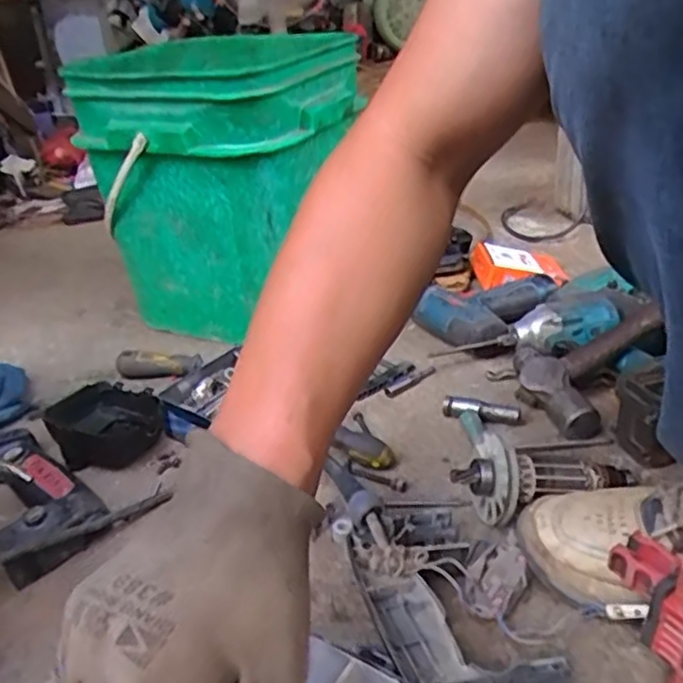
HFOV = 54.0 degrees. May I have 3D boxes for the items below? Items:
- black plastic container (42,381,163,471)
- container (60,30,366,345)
[{"bbox_3d":[-0.248,0.082,0.707,0.110,0.052,0.122,-21,34,-26],"label":"black plastic container"},{"bbox_3d":[-0.147,-0.229,0.932,0.319,0.315,0.339,8,30,23],"label":"container"}]

